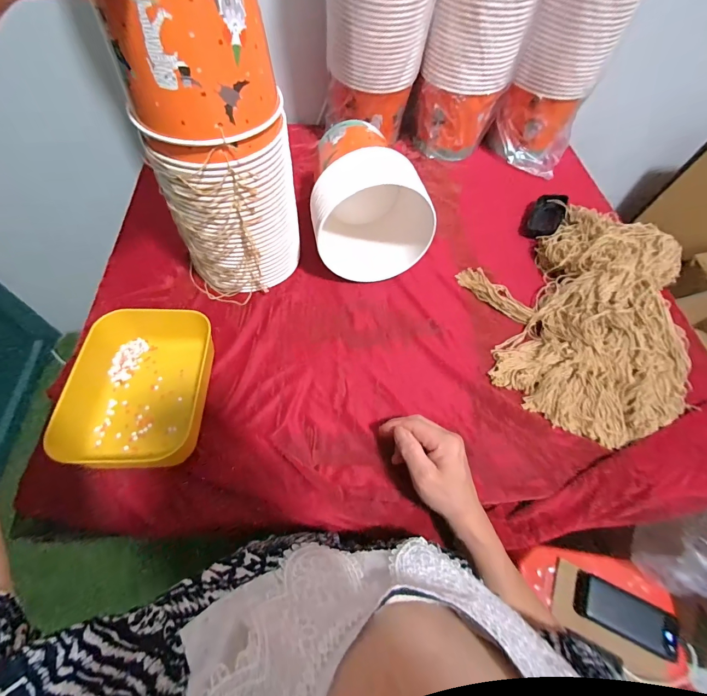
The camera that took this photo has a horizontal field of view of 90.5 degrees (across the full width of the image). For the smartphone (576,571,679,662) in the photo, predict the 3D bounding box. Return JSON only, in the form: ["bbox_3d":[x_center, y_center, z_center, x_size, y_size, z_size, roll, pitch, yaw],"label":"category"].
[{"bbox_3d":[0.491,0.481,0.632,0.167,0.014,0.078,20,52,13],"label":"smartphone"}]

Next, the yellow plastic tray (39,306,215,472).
[{"bbox_3d":[-0.251,0.038,0.428,0.139,0.066,0.206,-1,60,-4],"label":"yellow plastic tray"}]

